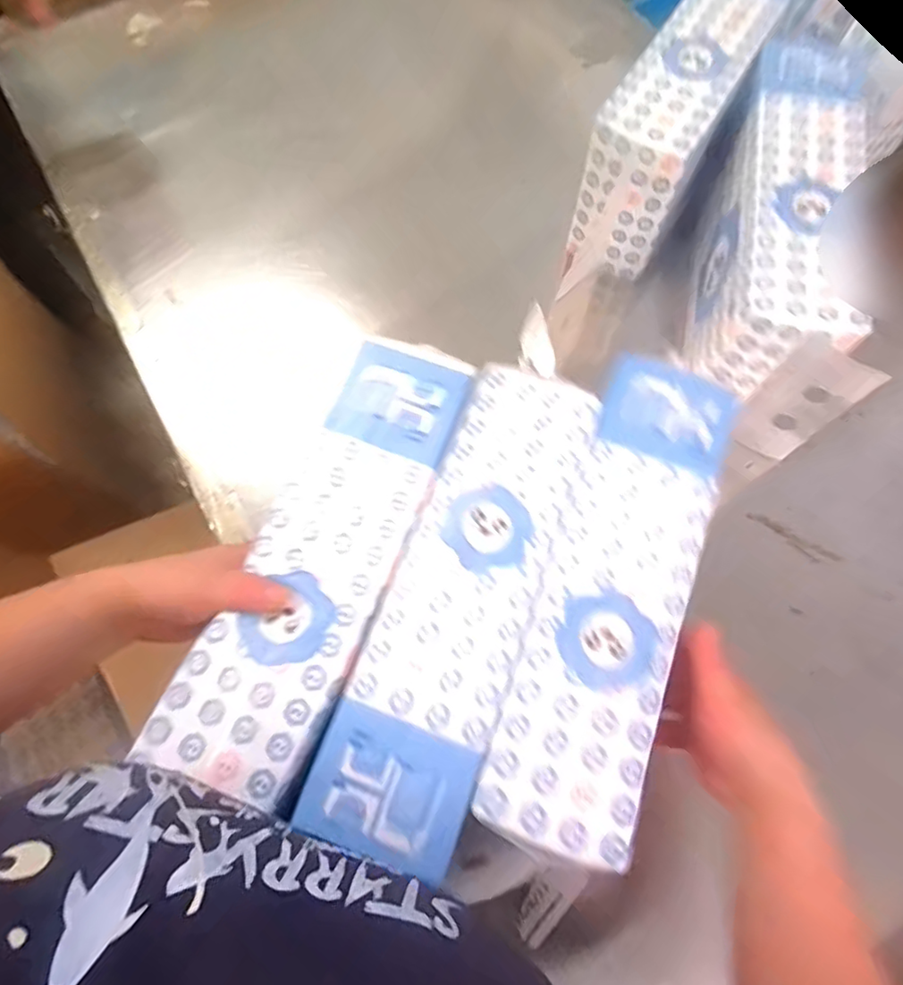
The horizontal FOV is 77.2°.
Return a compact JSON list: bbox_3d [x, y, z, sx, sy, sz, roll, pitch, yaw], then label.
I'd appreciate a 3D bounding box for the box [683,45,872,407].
[{"bbox_3d":[0.292,-0.243,0.520,0.086,0.133,0.309,13,74,2],"label":"box"}]

